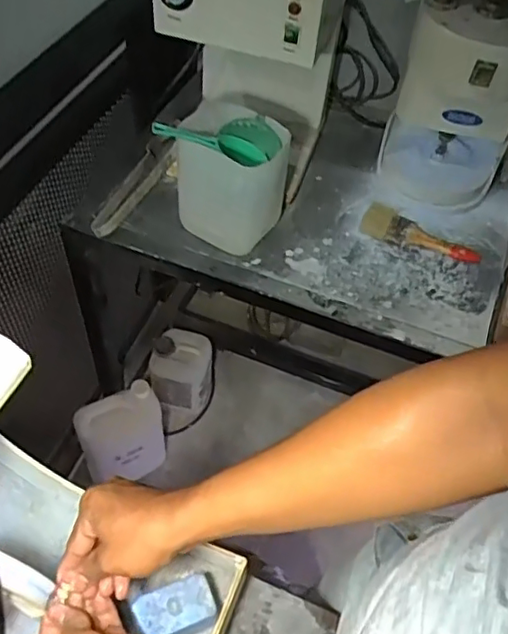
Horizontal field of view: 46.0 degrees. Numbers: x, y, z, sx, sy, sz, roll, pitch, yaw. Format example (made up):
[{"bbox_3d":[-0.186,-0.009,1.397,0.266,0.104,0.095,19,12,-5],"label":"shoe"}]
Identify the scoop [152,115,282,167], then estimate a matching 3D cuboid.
[{"bbox_3d":[-0.058,-0.270,0.907,0.191,0.069,0.075,-4,51,-27],"label":"scoop"}]

